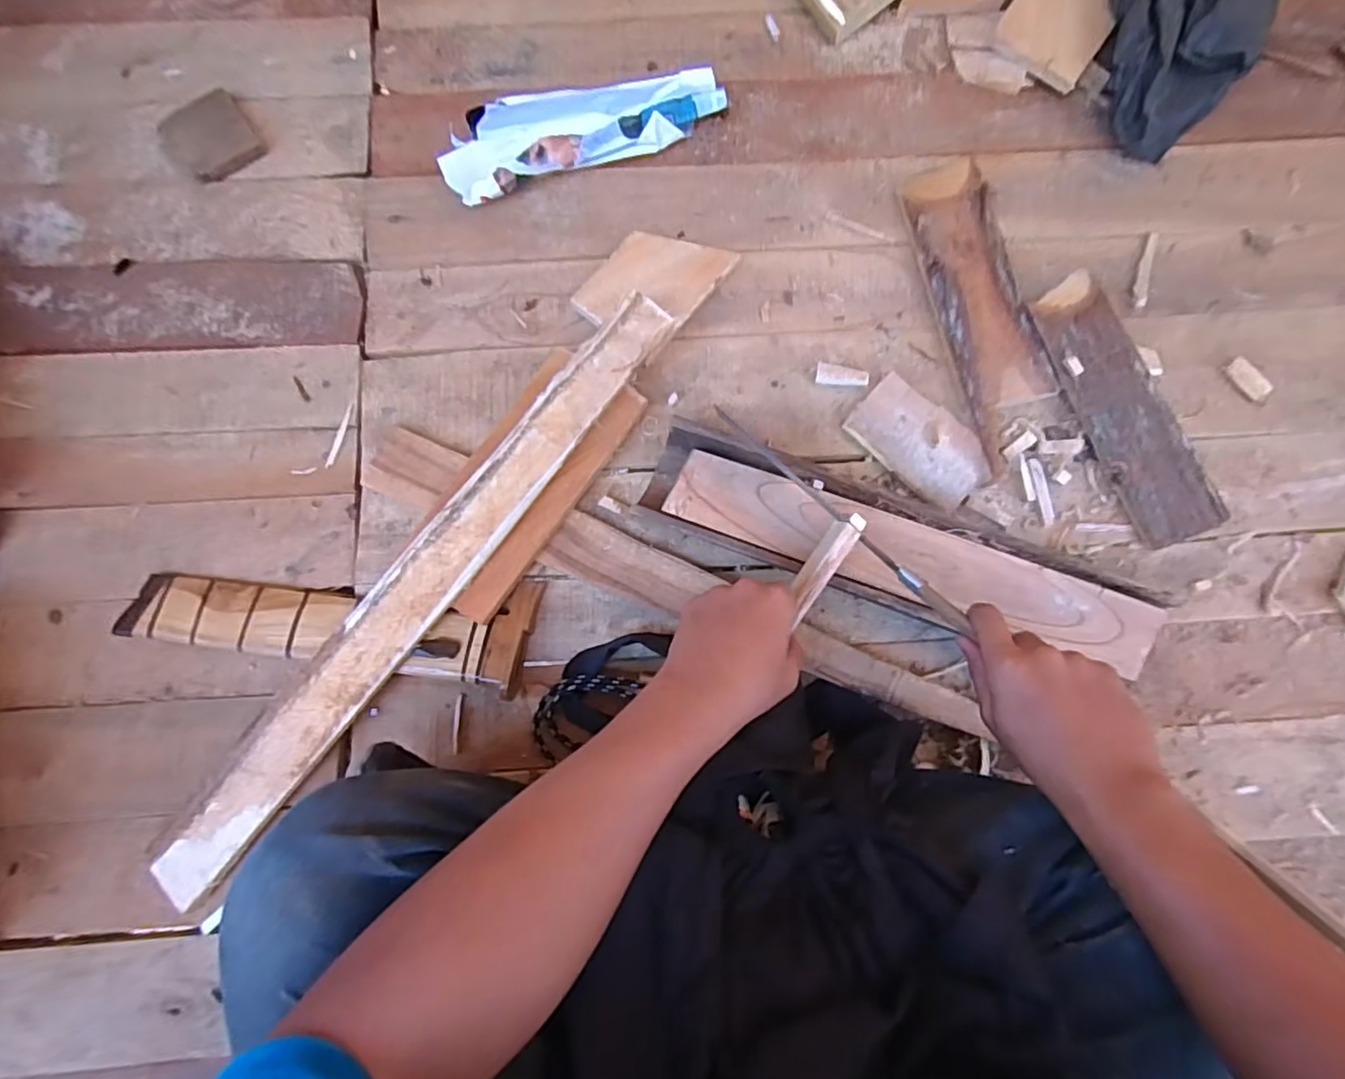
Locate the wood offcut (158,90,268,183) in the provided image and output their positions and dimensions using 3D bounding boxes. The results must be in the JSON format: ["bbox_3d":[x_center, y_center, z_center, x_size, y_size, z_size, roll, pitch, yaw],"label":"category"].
[{"bbox_3d":[-0.447,-0.390,0.612,0.078,0.018,0.075,-37,82,-7],"label":"wood offcut"}]

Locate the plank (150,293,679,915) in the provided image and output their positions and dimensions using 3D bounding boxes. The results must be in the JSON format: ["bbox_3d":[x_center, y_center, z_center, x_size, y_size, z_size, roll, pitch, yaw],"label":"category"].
[{"bbox_3d":[-0.203,0.041,0.517,0.060,0.027,0.595,38,87,7],"label":"plank"}]

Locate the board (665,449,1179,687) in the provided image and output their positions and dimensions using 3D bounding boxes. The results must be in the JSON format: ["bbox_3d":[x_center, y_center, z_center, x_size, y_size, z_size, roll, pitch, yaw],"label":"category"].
[{"bbox_3d":[0.182,0.016,0.500,0.375,0.017,0.066,19,96,7],"label":"board"}]

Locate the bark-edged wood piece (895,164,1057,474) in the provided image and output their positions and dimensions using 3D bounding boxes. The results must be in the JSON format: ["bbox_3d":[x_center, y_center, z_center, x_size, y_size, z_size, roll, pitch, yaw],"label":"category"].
[{"bbox_3d":[0.285,-0.217,0.586,0.080,0.020,0.302,-11,79,-2],"label":"bark-edged wood piece"}]

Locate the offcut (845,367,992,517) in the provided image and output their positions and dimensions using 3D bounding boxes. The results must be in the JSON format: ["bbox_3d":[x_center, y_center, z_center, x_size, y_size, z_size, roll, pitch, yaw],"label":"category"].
[{"bbox_3d":[0.219,-0.085,0.558,0.121,0.012,0.072,44,82,7],"label":"offcut"}]

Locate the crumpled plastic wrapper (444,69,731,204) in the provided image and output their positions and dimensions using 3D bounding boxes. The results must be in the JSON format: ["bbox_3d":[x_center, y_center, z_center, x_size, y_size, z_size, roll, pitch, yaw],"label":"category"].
[{"bbox_3d":[-0.087,-0.393,0.606,0.273,0.049,0.089,-22,80,-4],"label":"crumpled plastic wrapper"}]

